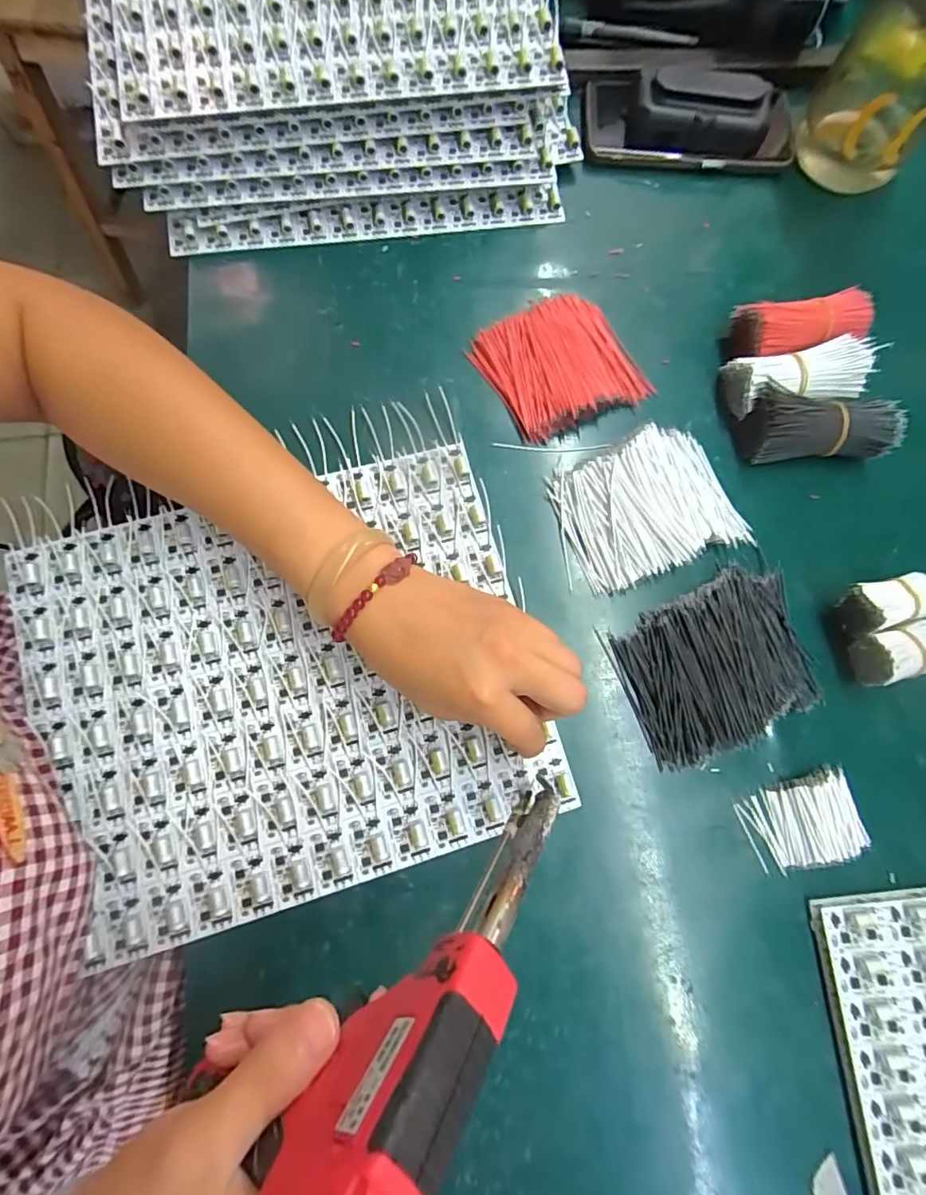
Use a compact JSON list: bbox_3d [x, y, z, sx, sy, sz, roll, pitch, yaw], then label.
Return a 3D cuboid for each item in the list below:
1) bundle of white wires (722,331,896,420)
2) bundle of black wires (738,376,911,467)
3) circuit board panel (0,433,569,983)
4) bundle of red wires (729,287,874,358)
[{"bbox_3d":[0.228,-0.152,0.354,0.088,0.039,0.038,-7,78,-3],"label":"bundle of white wires"},{"bbox_3d":[0.240,-0.117,0.349,0.094,0.034,0.044,-1,78,-2],"label":"bundle of black wires"},{"bbox_3d":[-0.101,0.050,0.309,0.280,0.015,0.241,-16,78,-5],"label":"circuit board panel"},{"bbox_3d":[0.237,-0.188,0.367,0.094,0.034,0.041,-3,78,-2],"label":"bundle of red wires"}]

